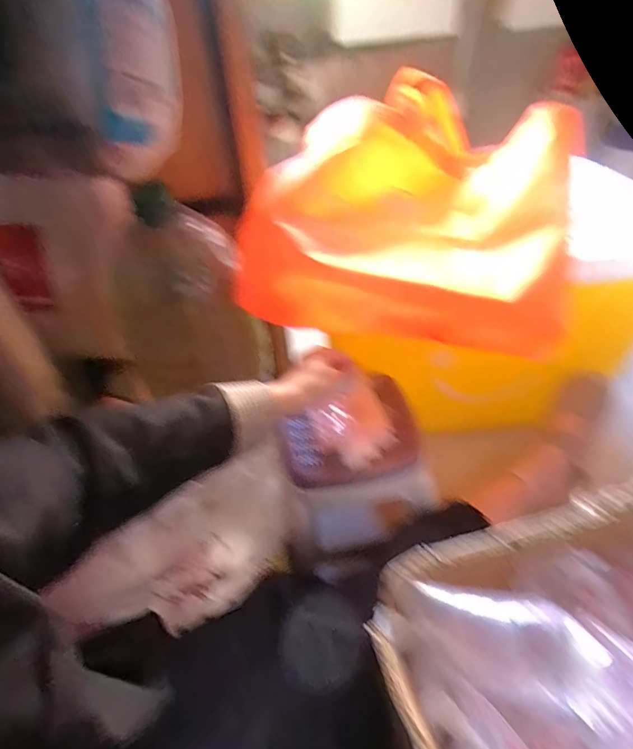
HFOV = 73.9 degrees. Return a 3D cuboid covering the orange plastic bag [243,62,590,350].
[{"bbox_3d":[0.161,-0.247,0.620,0.430,0.193,0.421,20,49,21],"label":"orange plastic bag"}]

